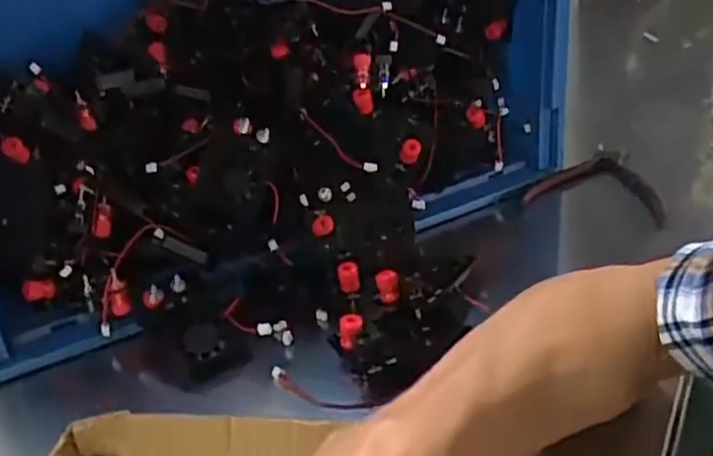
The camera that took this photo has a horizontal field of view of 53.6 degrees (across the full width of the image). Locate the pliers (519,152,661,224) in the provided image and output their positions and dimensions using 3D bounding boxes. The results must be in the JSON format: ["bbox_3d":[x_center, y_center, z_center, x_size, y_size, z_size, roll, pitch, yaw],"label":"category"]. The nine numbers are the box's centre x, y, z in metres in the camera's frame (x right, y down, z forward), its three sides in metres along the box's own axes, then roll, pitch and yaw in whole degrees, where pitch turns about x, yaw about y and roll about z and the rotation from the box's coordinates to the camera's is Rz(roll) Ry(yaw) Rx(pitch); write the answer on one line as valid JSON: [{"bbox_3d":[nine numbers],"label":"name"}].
[{"bbox_3d":[0.238,-0.043,0.677,0.122,0.020,0.097,14,35,30],"label":"pliers"}]

